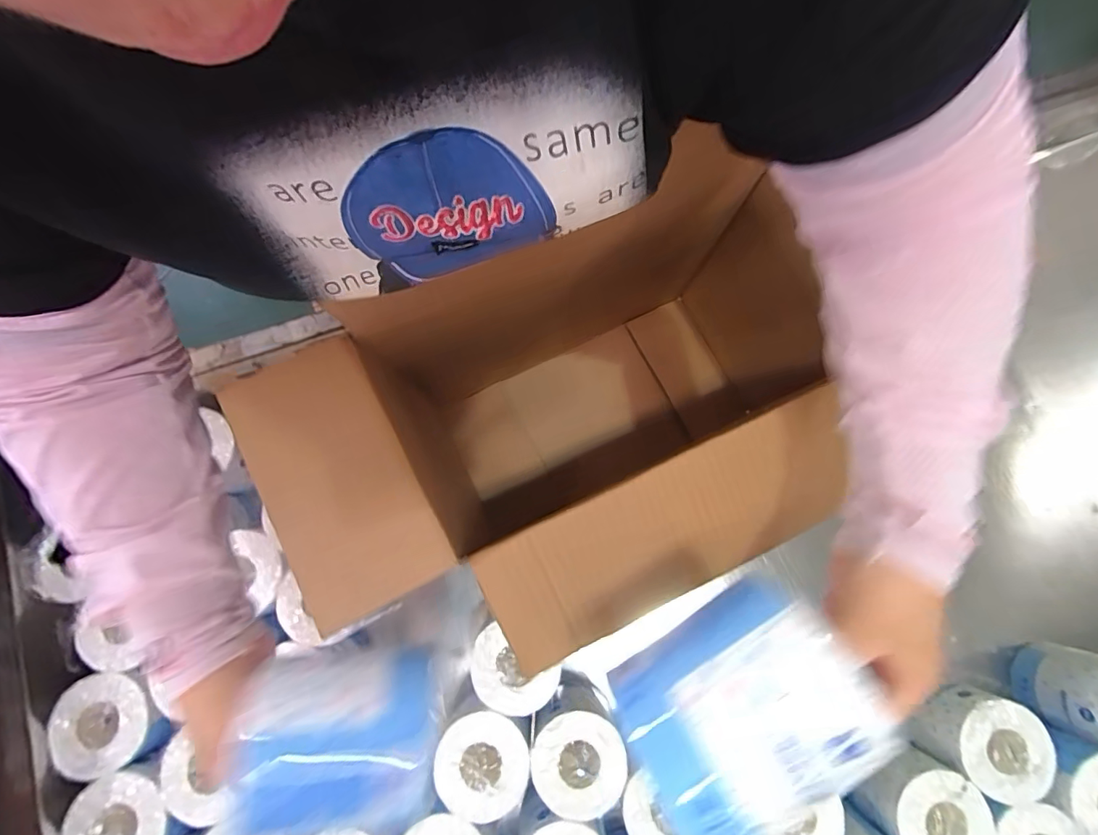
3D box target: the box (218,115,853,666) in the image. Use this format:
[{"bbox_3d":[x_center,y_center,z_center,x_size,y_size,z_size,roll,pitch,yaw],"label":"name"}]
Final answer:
[{"bbox_3d":[0.025,-0.008,0.512,0.488,0.330,0.368,-23,79,-6],"label":"box"}]

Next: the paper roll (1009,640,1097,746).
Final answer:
[{"bbox_3d":[0.645,0.331,0.555,0.098,0.112,0.096,0,77,-1],"label":"paper roll"}]

